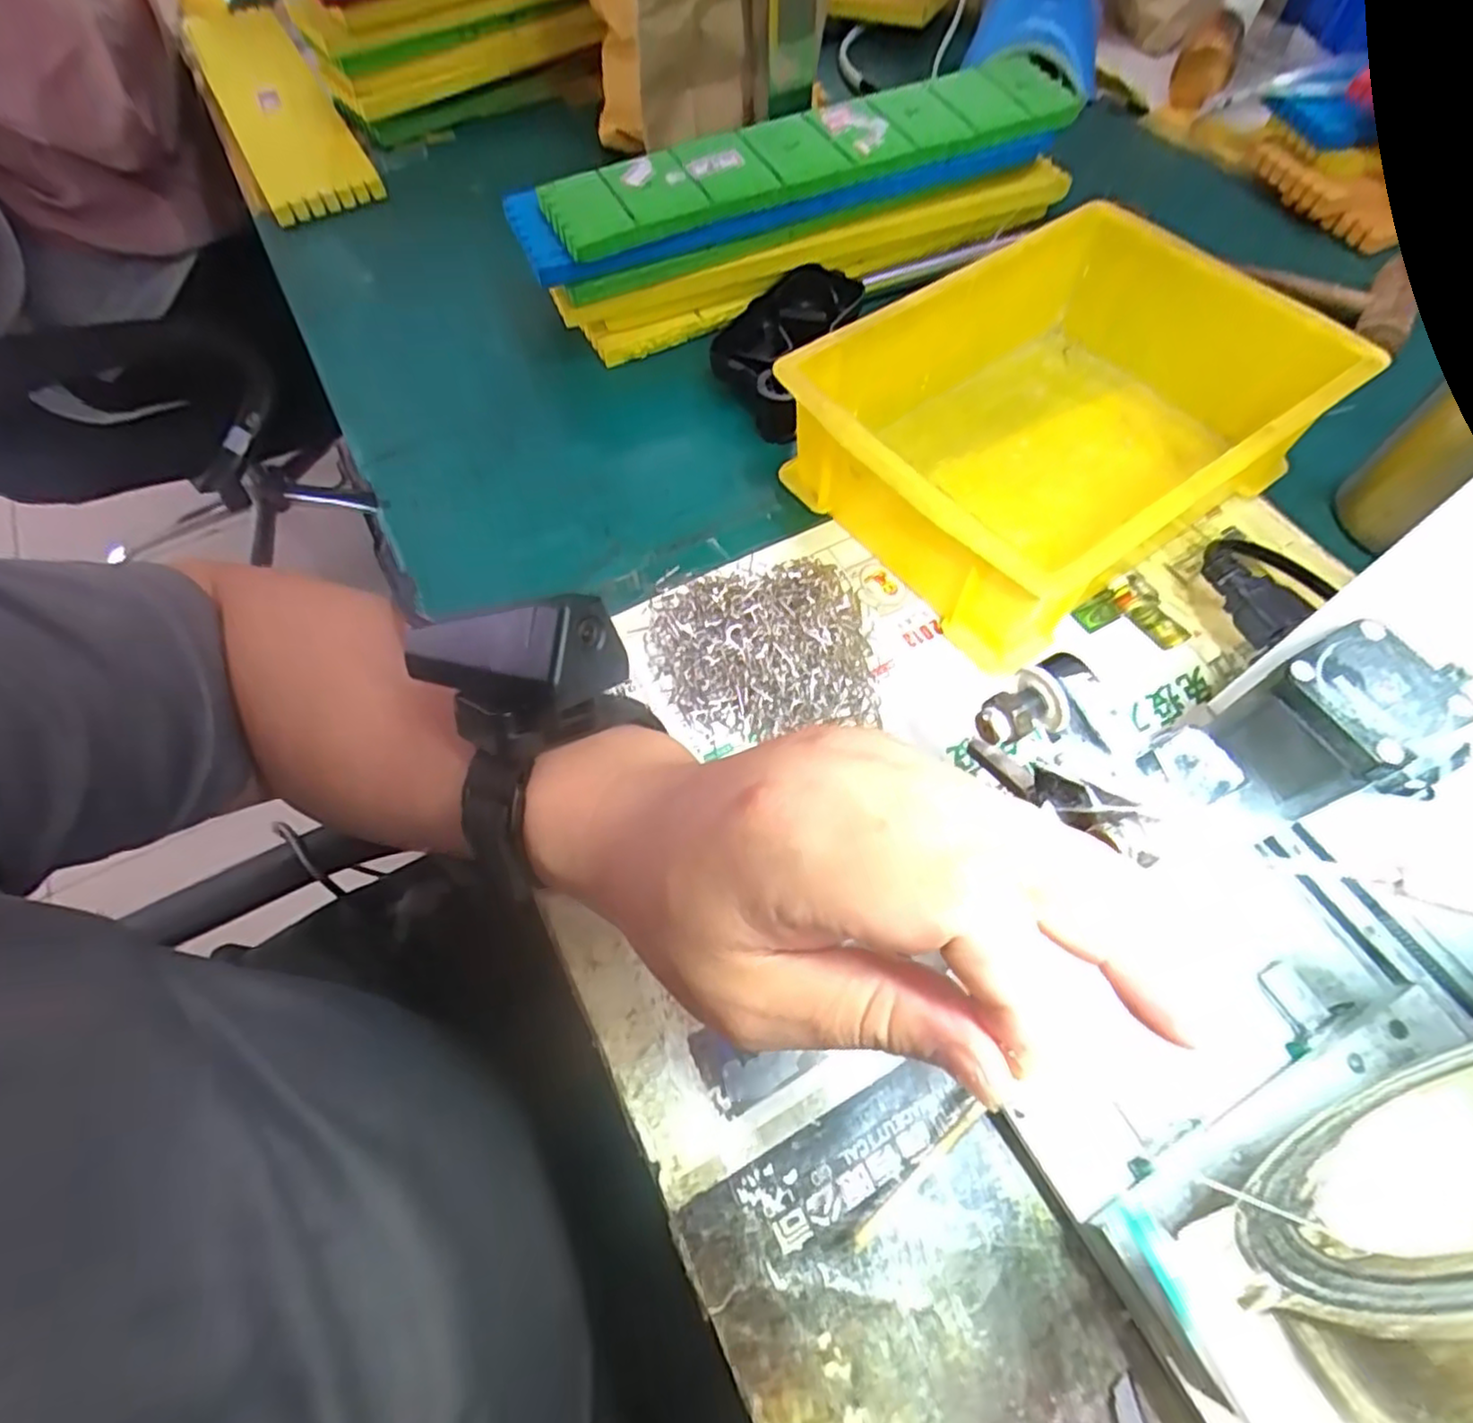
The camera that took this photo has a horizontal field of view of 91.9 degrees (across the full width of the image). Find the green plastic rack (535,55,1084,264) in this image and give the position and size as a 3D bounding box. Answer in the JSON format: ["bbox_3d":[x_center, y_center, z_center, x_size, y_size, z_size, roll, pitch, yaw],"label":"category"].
[{"bbox_3d":[0.058,-0.355,0.445,0.359,0.018,0.075,-23,70,-11],"label":"green plastic rack"}]

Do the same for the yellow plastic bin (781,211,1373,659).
[{"bbox_3d":[0.162,-0.152,0.373,0.248,0.074,0.173,-33,67,-16],"label":"yellow plastic bin"}]

